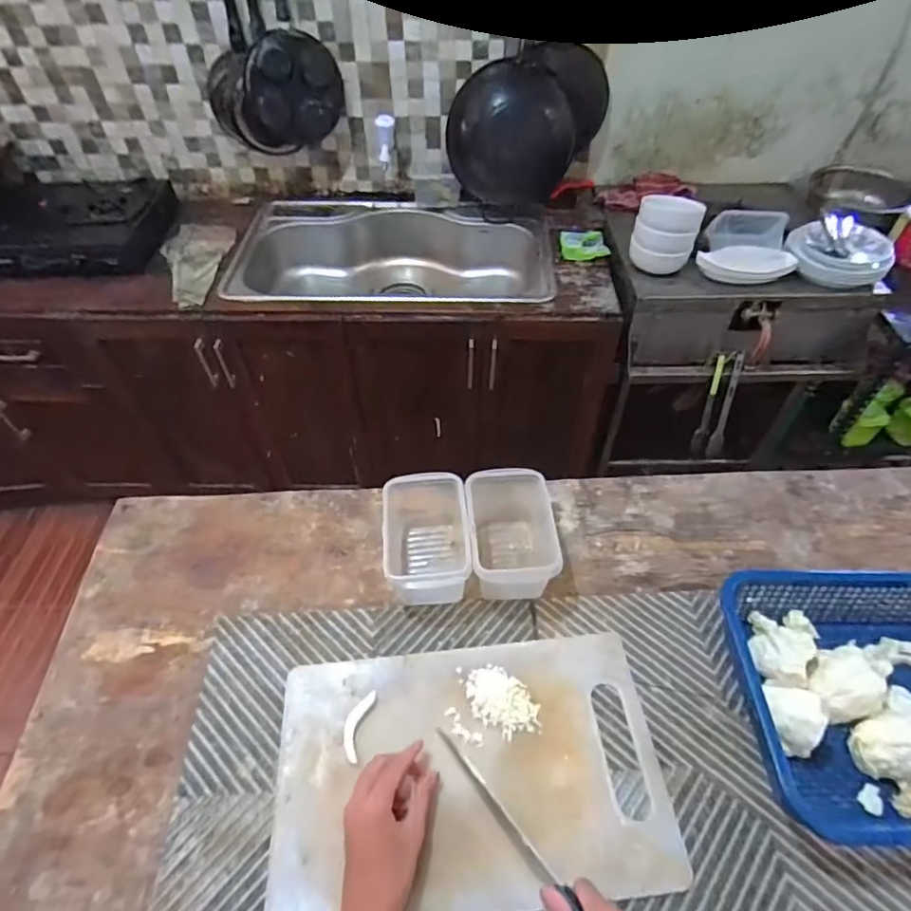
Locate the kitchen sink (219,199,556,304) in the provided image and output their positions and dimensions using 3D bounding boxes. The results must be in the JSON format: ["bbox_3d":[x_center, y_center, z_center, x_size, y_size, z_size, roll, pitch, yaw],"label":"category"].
[{"bbox_3d":[-0.173,-0.483,1.532,0.840,0.232,0.502,3,48,5],"label":"kitchen sink"}]

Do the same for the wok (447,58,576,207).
[{"bbox_3d":[0.142,-0.814,1.410,0.306,0.287,0.144,10,49,11],"label":"wok"}]

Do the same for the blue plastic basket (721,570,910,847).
[{"bbox_3d":[0.464,0.244,0.583,0.327,0.095,0.263,-1,48,1],"label":"blue plastic basket"}]

